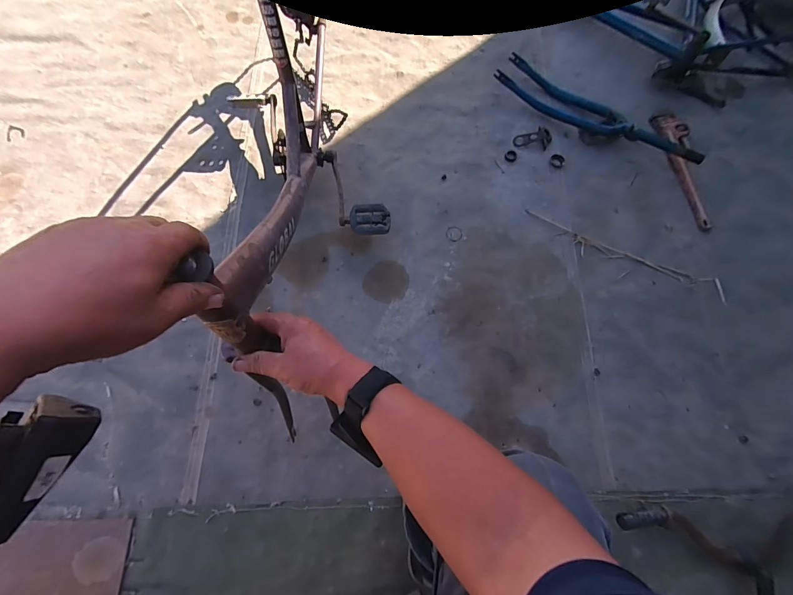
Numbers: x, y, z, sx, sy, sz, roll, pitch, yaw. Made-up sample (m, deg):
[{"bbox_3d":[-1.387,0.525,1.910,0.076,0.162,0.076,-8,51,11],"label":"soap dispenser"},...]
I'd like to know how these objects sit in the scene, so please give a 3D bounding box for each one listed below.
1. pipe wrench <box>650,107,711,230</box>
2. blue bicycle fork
[{"bbox_3d":[0.832,-0.382,1.010,0.093,0.036,0.397,-4,73,-4],"label":"pipe wrench"},{"bbox_3d":[0.570,-0.528,1.014,0.591,0.047,0.125,34,74,8],"label":"blue bicycle fork"}]

